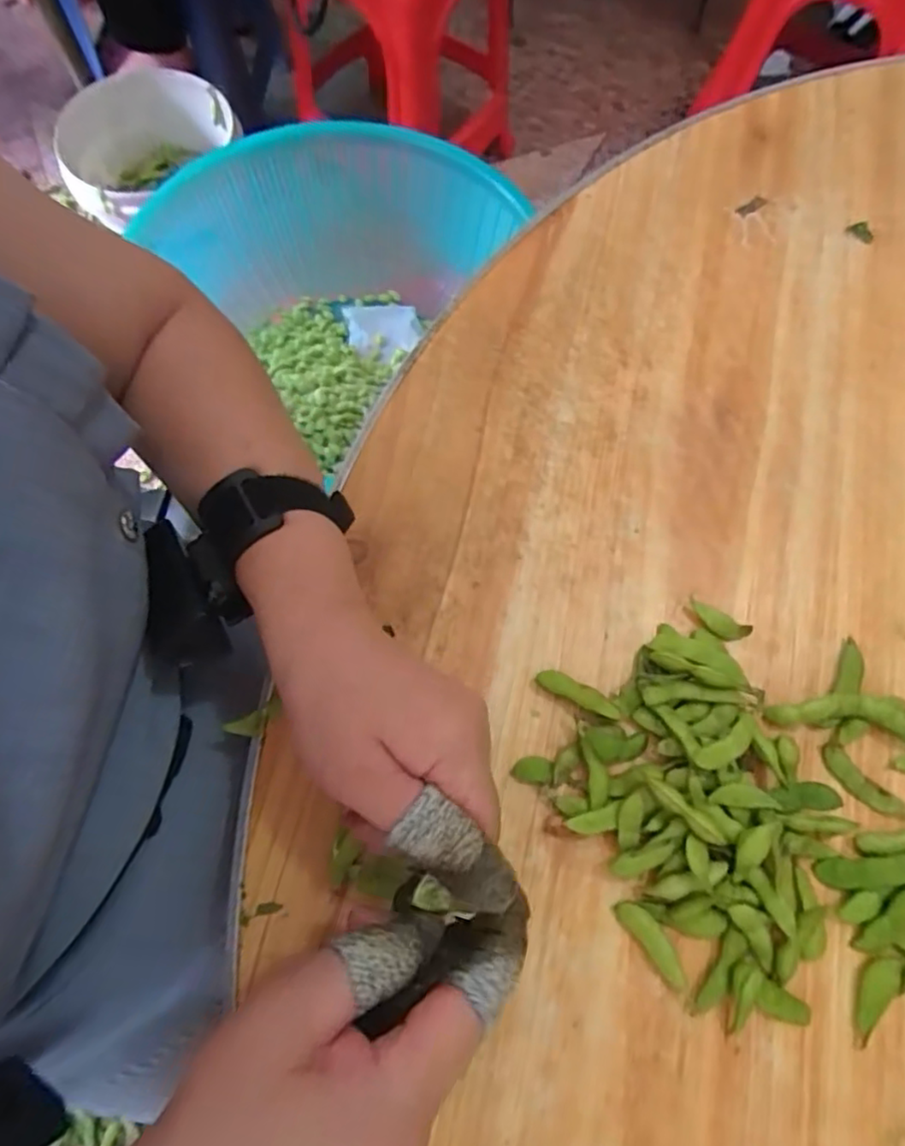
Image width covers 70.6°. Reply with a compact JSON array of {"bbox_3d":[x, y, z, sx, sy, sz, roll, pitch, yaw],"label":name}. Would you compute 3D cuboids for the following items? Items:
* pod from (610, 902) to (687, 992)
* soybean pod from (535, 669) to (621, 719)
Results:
[{"bbox_3d":[0.091,0.167,0.289,0.012,0.008,0.042,-35,75,-12],"label":"pod"},{"bbox_3d":[0.063,0.061,0.323,0.043,0.013,0.011,27,72,8],"label":"soybean pod"}]

